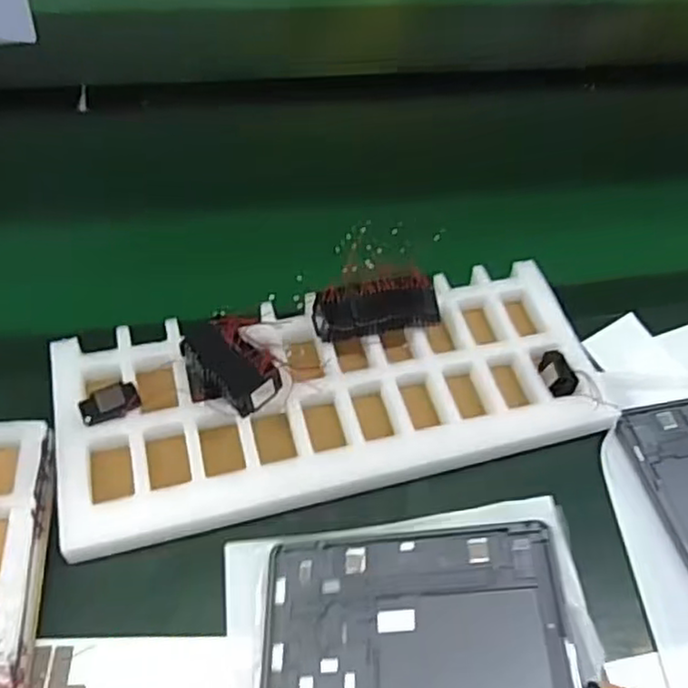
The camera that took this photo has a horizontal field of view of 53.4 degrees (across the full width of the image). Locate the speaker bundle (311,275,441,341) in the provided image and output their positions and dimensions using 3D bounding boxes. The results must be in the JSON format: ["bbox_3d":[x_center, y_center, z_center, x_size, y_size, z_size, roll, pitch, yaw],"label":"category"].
[{"bbox_3d":[0.024,-0.024,0.503,0.090,0.033,0.034,-6,52,-11],"label":"speaker bundle"}]

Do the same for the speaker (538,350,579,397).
[{"bbox_3d":[0.156,0.019,0.504,0.020,0.017,0.040,-2,37,-6],"label":"speaker"}]

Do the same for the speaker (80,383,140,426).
[{"bbox_3d":[-0.154,0.039,0.450,0.037,0.009,0.021,-19,56,-20],"label":"speaker"}]

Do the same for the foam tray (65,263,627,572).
[{"bbox_3d":[-0.005,0.034,0.486,0.369,0.034,0.149,-10,53,-14],"label":"foam tray"}]

